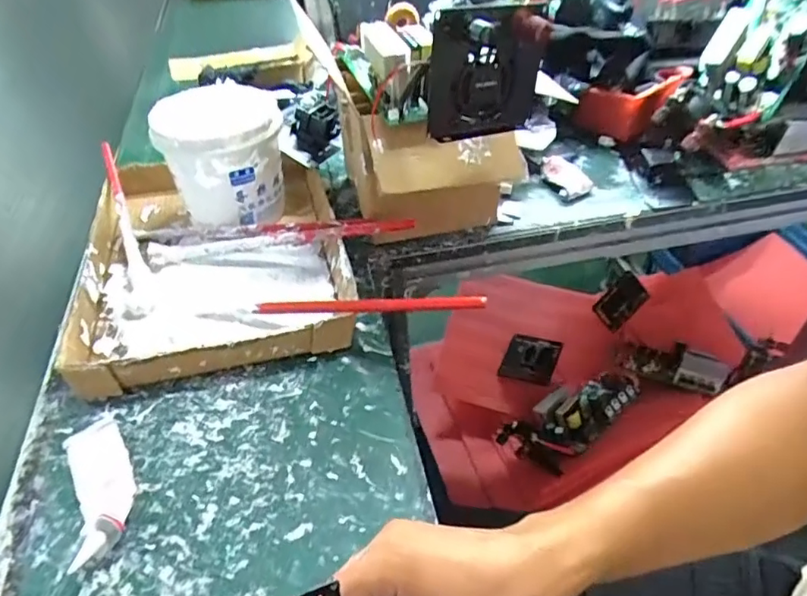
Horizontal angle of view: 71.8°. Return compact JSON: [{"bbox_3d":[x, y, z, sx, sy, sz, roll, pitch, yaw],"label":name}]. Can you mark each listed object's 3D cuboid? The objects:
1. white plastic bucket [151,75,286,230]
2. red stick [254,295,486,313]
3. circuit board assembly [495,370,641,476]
[{"bbox_3d":[-0.185,-0.143,0.588,0.116,0.117,0.118,0,43,0],"label":"white plastic bucket"},{"bbox_3d":[-0.034,0.006,0.457,0.203,0.012,0.008,-2,41,21],"label":"red stick"},{"bbox_3d":[0.277,0.183,0.910,0.255,0.047,0.107,-31,51,-25],"label":"circuit board assembly"}]

